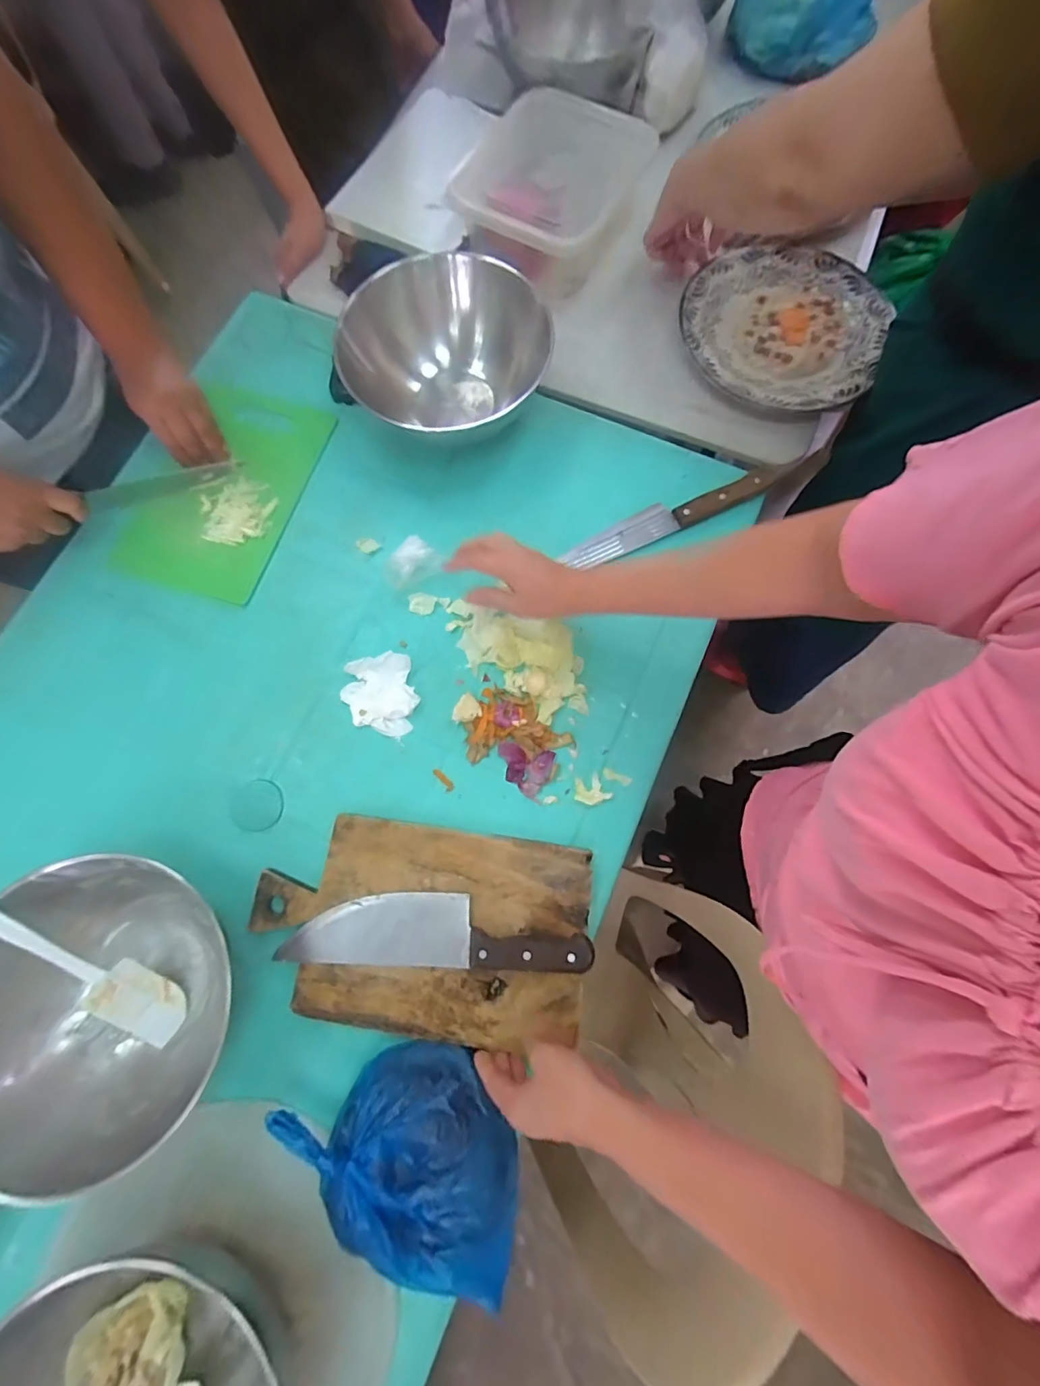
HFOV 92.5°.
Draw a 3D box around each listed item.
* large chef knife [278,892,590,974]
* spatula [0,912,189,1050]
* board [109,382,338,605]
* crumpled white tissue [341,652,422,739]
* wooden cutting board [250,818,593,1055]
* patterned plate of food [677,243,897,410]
[{"bbox_3d":[-0.080,0.226,0.477,0.286,0.028,0.062,1,76,2],"label":"large chef knife"},{"bbox_3d":[-0.399,0.242,0.443,0.049,0.015,0.222,-46,110,-9],"label":"spatula"},{"bbox_3d":[-0.369,-0.258,0.622,0.182,0.014,0.283,16,77,6],"label":"board"},{"bbox_3d":[-0.154,0.003,0.549,0.079,0.022,0.088,-13,76,-2],"label":"crumpled white tissue"},{"bbox_3d":[-0.098,0.229,0.494,0.320,0.018,0.188,8,76,4],"label":"wooden cutting board"},{"bbox_3d":[0.340,-0.480,0.651,0.250,0.026,0.244,0,76,2],"label":"patterned plate of food"}]

